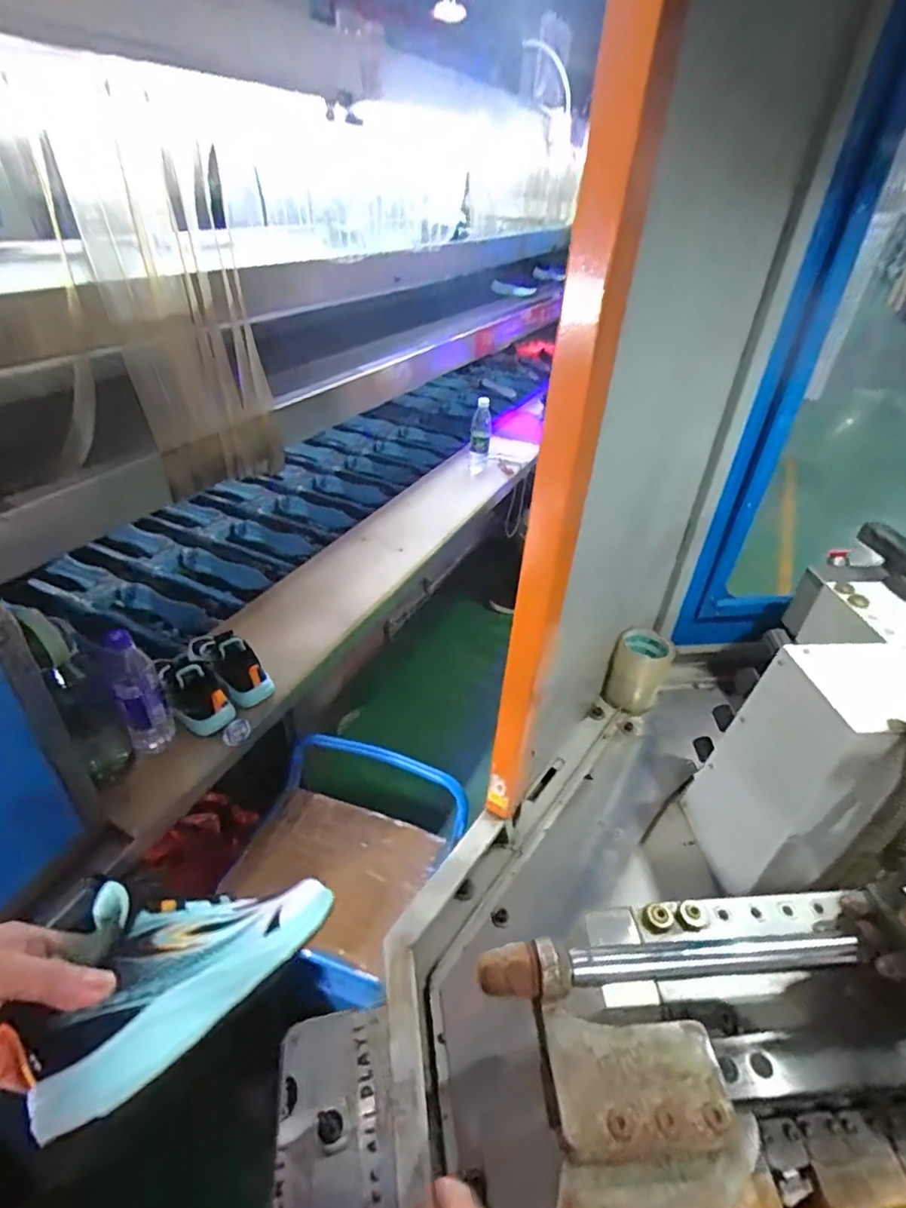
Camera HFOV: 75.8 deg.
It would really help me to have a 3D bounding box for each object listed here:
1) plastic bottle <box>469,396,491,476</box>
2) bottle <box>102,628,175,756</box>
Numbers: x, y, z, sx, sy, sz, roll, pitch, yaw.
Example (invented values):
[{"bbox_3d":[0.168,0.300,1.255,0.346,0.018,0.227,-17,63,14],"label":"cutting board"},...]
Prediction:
[{"bbox_3d":[0.082,-0.495,1.782,0.062,0.237,0.058,4,36,3],"label":"plastic bottle"},{"bbox_3d":[-0.482,0.145,0.898,0.064,0.220,0.055,-21,43,-29],"label":"bottle"}]

